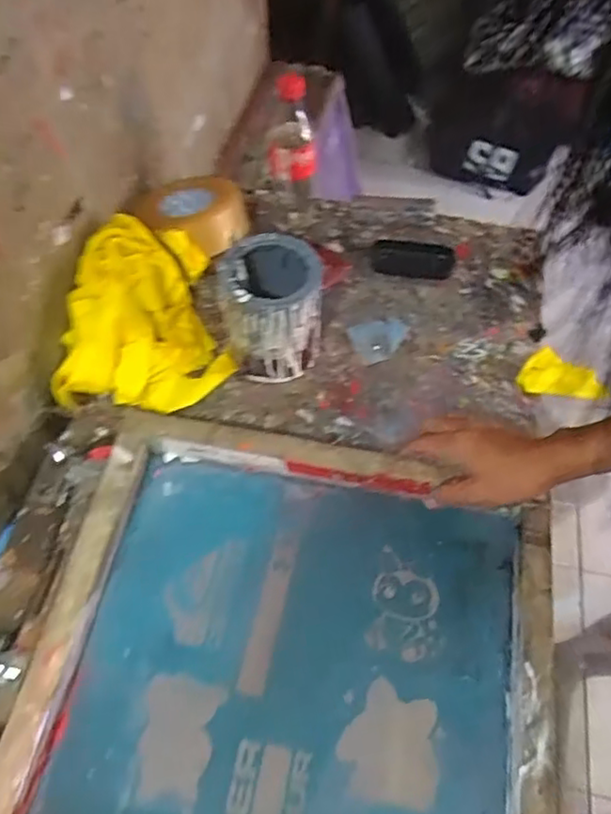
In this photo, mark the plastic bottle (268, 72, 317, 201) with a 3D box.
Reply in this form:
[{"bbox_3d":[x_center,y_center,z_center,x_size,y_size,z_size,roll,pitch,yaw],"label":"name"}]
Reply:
[{"bbox_3d":[-0.016,-0.328,0.840,0.061,0.214,0.081,7,58,3],"label":"plastic bottle"}]

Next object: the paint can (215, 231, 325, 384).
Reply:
[{"bbox_3d":[-0.038,-0.111,0.745,0.104,0.142,0.101,1,58,-1],"label":"paint can"}]

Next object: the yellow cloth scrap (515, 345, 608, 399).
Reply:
[{"bbox_3d":[0.308,-0.030,0.767,0.092,0.005,0.065,38,76,26],"label":"yellow cloth scrap"}]

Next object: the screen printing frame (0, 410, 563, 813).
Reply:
[{"bbox_3d":[-0.027,0.272,0.550,0.458,0.049,0.534,9,58,5],"label":"screen printing frame"}]

